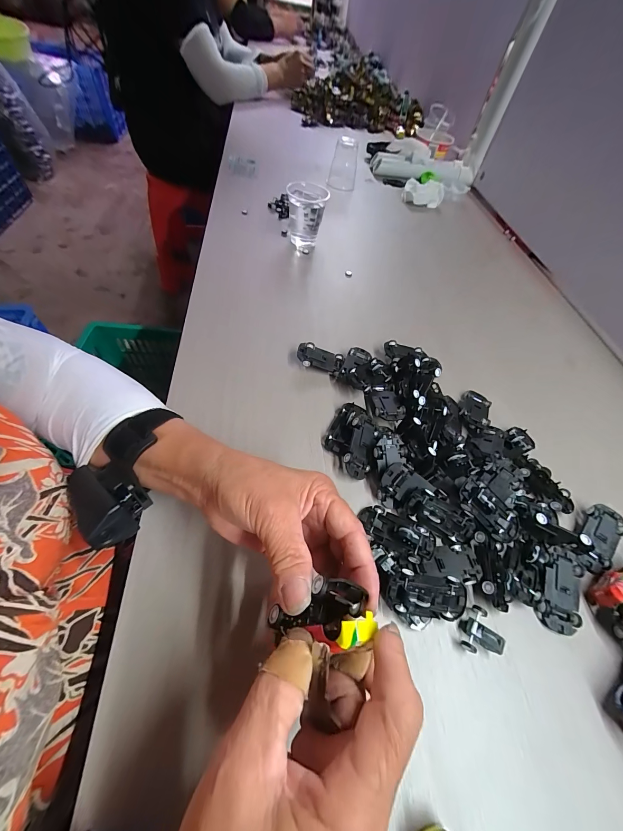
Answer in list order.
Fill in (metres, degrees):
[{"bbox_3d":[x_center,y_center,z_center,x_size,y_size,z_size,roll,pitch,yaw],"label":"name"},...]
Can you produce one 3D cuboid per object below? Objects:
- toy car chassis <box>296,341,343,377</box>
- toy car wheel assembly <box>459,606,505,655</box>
[{"bbox_3d":[0.010,-0.068,0.362,0.052,0.021,0.033,10,57,1],"label":"toy car chassis"},{"bbox_3d":[0.130,0.166,0.232,0.026,0.015,0.031,24,58,11],"label":"toy car wheel assembly"}]

